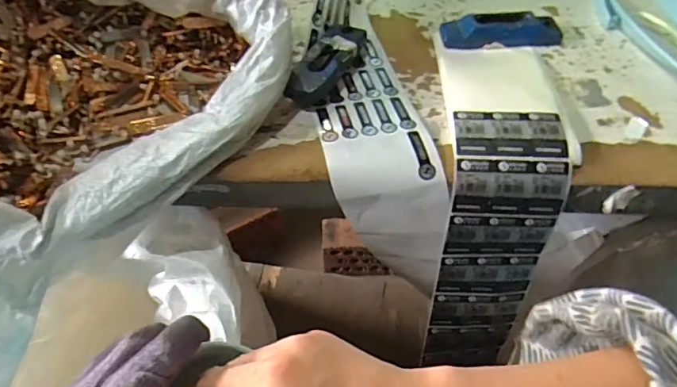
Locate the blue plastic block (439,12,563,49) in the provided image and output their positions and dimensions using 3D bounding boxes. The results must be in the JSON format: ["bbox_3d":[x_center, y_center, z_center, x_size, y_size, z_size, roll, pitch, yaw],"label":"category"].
[{"bbox_3d":[0.188,-0.186,0.586,0.134,0.027,0.038,-3,49,-2],"label":"blue plastic block"}]

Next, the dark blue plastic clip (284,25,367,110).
[{"bbox_3d":[-0.010,-0.137,0.543,0.051,0.026,0.129,16,51,13],"label":"dark blue plastic clip"}]

